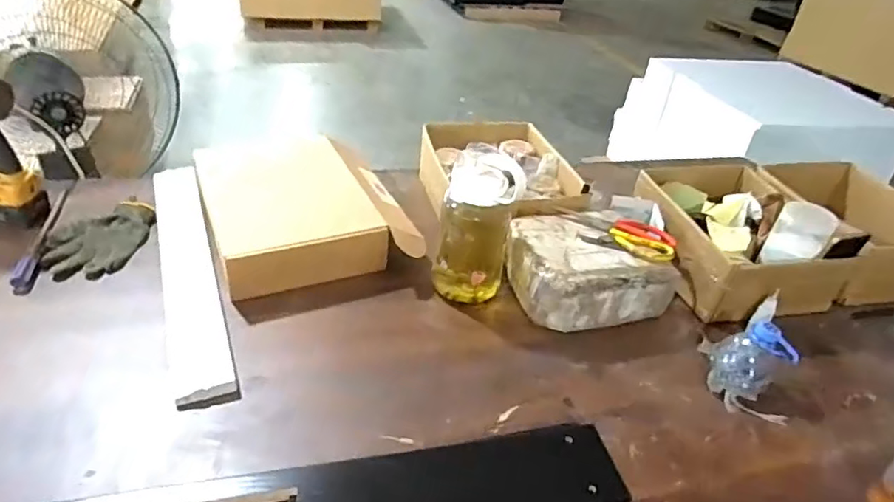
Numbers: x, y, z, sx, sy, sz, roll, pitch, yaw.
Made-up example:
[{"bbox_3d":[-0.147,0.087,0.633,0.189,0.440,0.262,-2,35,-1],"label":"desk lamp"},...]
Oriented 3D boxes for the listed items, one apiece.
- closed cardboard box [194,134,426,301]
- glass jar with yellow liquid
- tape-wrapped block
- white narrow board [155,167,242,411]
[{"bbox_3d":[-0.256,-0.081,1.014,0.325,0.093,0.354,-11,39,-23],"label":"closed cardboard box"},{"bbox_3d":[0.047,-0.040,0.886,0.115,0.238,0.090,7,36,1],"label":"glass jar with yellow liquid"},{"bbox_3d":[0.227,0.027,0.946,0.233,0.096,0.194,-9,38,-20],"label":"tape-wrapped block"},{"bbox_3d":[-0.418,0.017,0.918,0.084,0.024,0.585,-11,39,-22],"label":"white narrow board"}]

